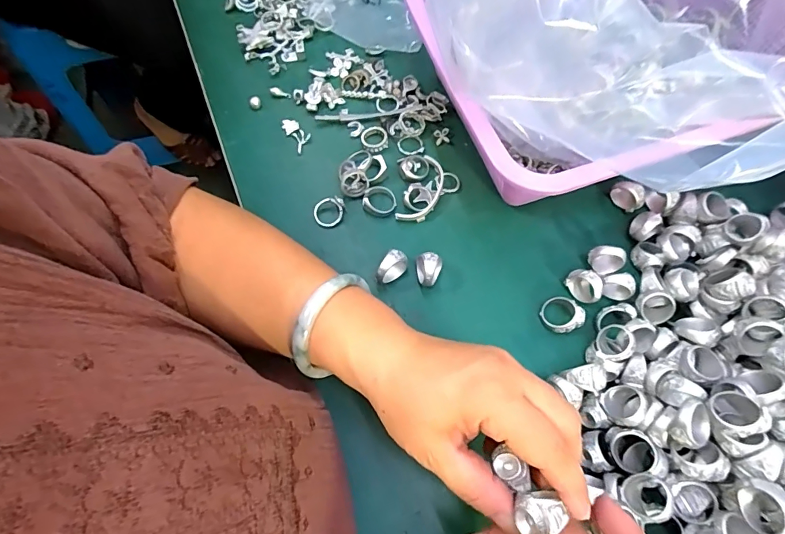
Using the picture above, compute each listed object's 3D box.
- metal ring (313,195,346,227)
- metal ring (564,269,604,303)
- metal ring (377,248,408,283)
[{"bbox_3d":[-0.051,-0.044,0.346,0.025,0.006,0.022,-15,95,-1],"label":"metal ring"},{"bbox_3d":[0.143,0.014,0.320,0.015,0.021,0.026,-35,73,-11],"label":"metal ring"},{"bbox_3d":[0.000,0.002,0.321,0.013,0.027,0.025,36,74,13],"label":"metal ring"}]

